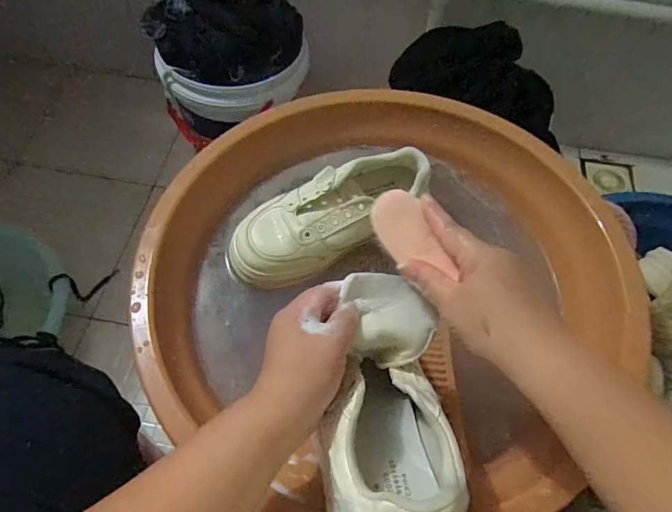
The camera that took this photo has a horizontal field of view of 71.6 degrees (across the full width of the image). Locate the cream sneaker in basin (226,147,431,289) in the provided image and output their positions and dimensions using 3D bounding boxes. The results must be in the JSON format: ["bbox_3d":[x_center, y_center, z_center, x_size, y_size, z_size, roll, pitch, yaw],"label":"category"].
[{"bbox_3d":[-0.009,-0.047,0.518,0.230,0.076,0.081,-24,65,-14],"label":"cream sneaker in basin"}]

